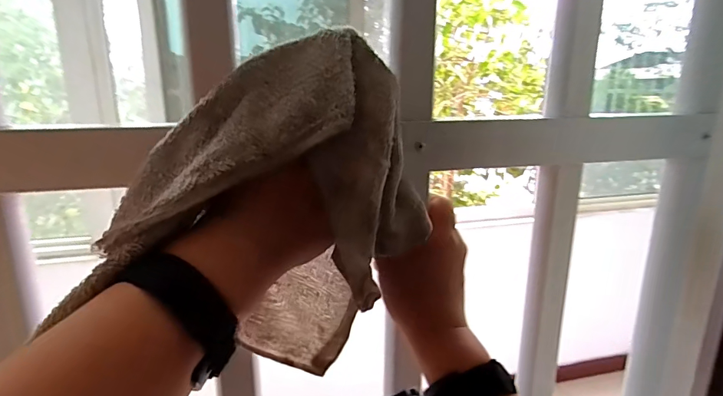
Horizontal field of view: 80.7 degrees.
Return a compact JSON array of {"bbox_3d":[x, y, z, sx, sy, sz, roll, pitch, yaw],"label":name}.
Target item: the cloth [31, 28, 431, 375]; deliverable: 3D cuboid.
[{"bbox_3d":[-0.050,0.018,0.260,0.177,0.220,0.084,-2,14,-9],"label":"cloth"}]

